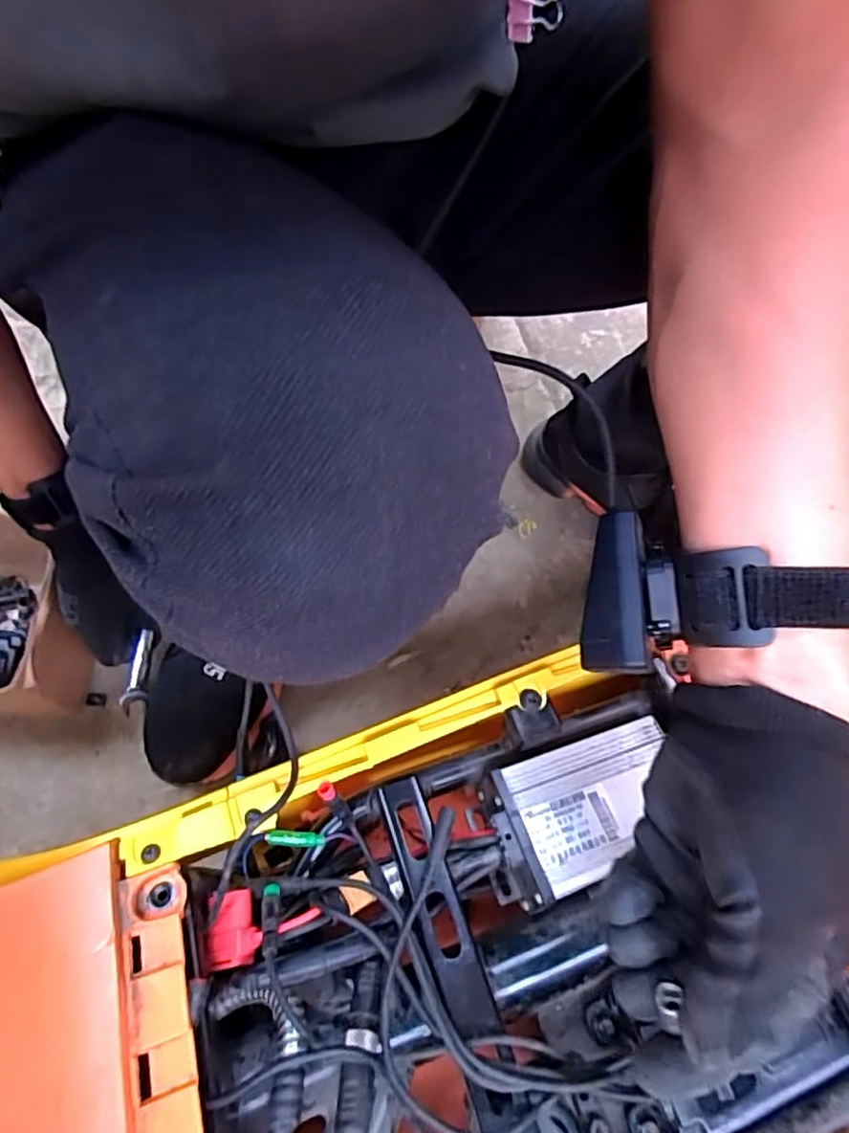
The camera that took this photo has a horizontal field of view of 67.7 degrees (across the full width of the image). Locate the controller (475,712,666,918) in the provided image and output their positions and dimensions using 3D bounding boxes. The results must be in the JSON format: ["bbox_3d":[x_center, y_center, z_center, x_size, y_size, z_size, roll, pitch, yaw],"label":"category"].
[{"bbox_3d":[0.086,0.130,0.343,0.110,0.034,0.066,-18,70,-9],"label":"controller"}]

